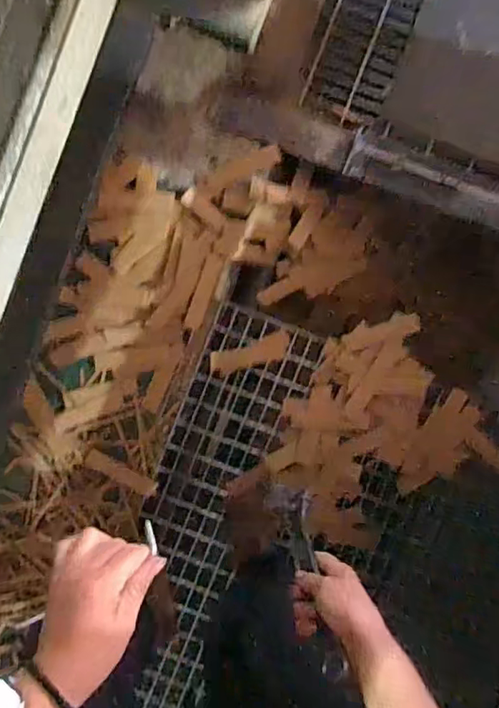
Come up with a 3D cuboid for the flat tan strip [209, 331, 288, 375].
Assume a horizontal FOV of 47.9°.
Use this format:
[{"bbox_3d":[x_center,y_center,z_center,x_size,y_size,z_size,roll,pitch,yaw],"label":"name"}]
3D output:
[{"bbox_3d":[0.002,0.000,1.222,0.176,0.006,0.054,-17,93,1],"label":"flat tan strip"}]

